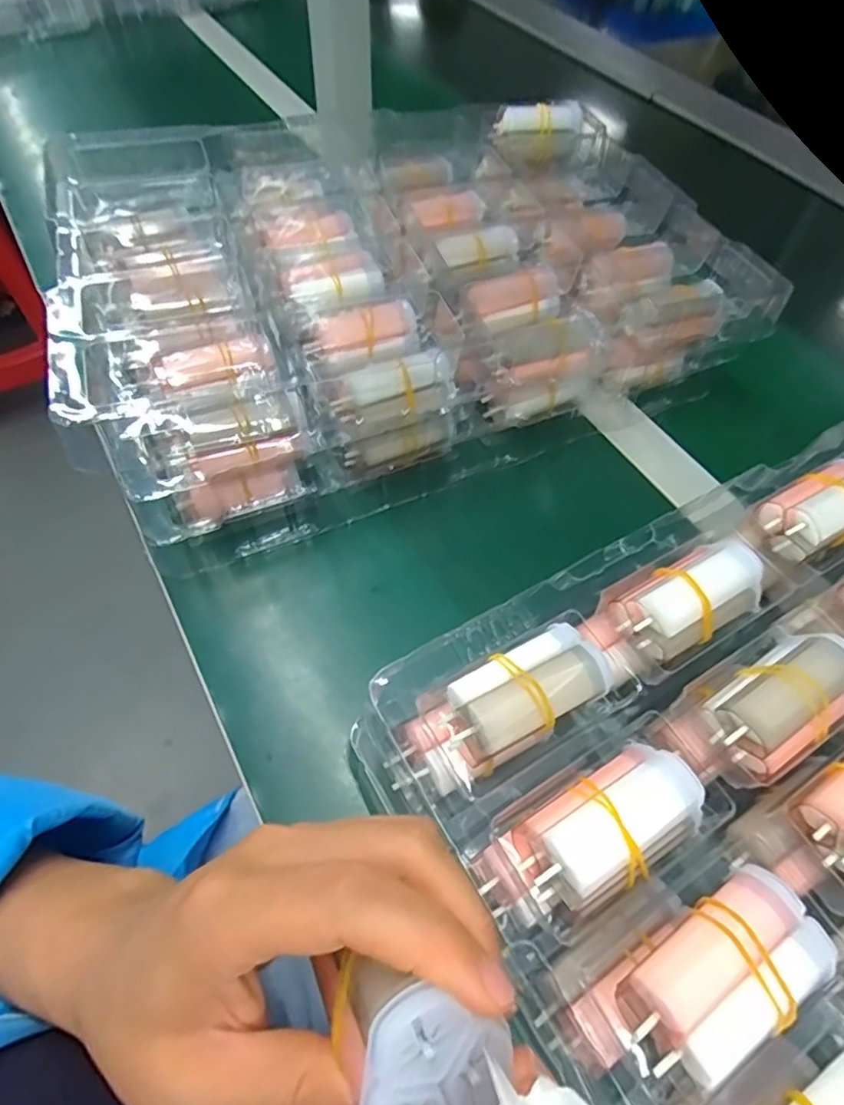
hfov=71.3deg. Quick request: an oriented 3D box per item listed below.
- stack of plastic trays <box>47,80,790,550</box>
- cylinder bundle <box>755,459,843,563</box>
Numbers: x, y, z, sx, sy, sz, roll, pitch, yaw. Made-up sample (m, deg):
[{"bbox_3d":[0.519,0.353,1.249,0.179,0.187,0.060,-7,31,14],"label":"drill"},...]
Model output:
[{"bbox_3d":[-0.013,-0.185,0.396,0.395,0.095,0.284,-17,59,-14],"label":"stack of plastic trays"},{"bbox_3d":[0.205,-0.024,0.297,0.064,0.024,0.035,-24,61,-17],"label":"cylinder bundle"}]

